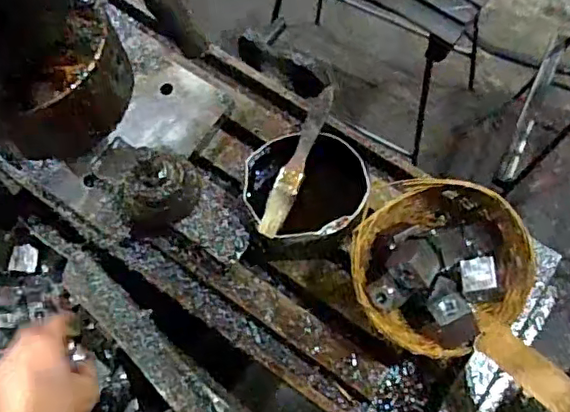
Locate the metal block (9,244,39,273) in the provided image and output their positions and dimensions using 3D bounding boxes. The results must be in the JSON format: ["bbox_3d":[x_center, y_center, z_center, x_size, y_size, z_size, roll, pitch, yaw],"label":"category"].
[{"bbox_3d":[-0.291,0.058,0.652,0.030,0.012,0.031,8,92,-6],"label":"metal block"}]

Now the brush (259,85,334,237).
[{"bbox_3d":[0.012,-0.042,0.514,0.021,0.011,0.149,17,71,9],"label":"brush"}]

